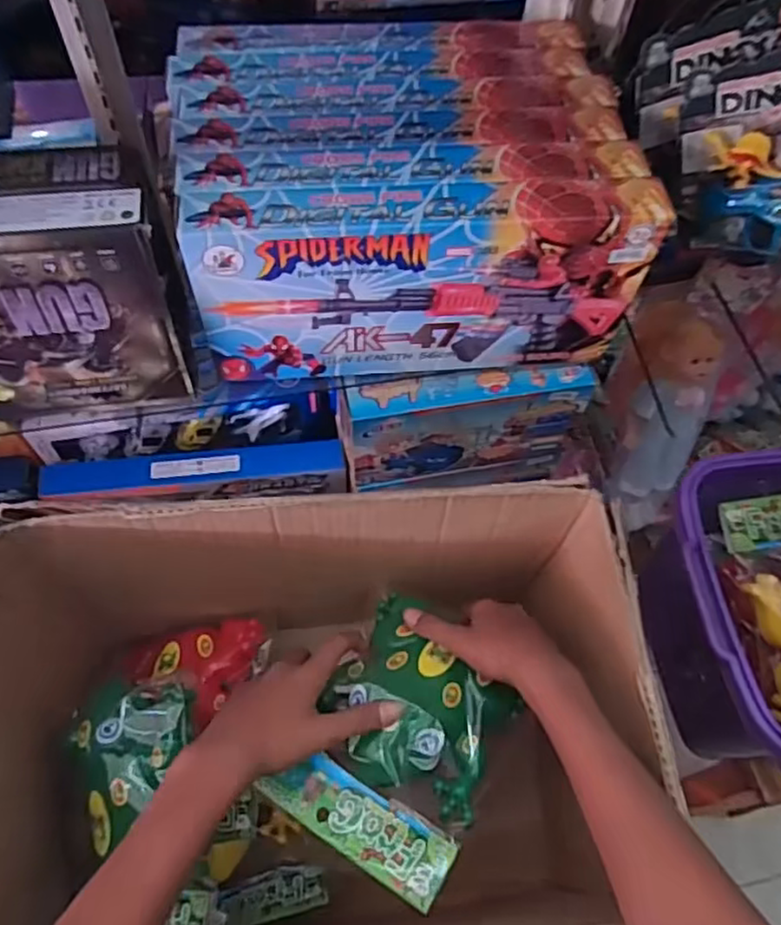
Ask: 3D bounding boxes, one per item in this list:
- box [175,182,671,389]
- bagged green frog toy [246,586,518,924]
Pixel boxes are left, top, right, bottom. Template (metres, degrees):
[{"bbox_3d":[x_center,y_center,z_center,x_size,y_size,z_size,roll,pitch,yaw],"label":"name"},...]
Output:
[{"bbox_3d":[0.029,-0.164,0.636,0.403,0.188,0.047,-4,60,-5],"label":"box"},{"bbox_3d":[0.013,0.205,0.526,0.137,0.072,0.198,28,62,13],"label":"bagged green frog toy"}]

